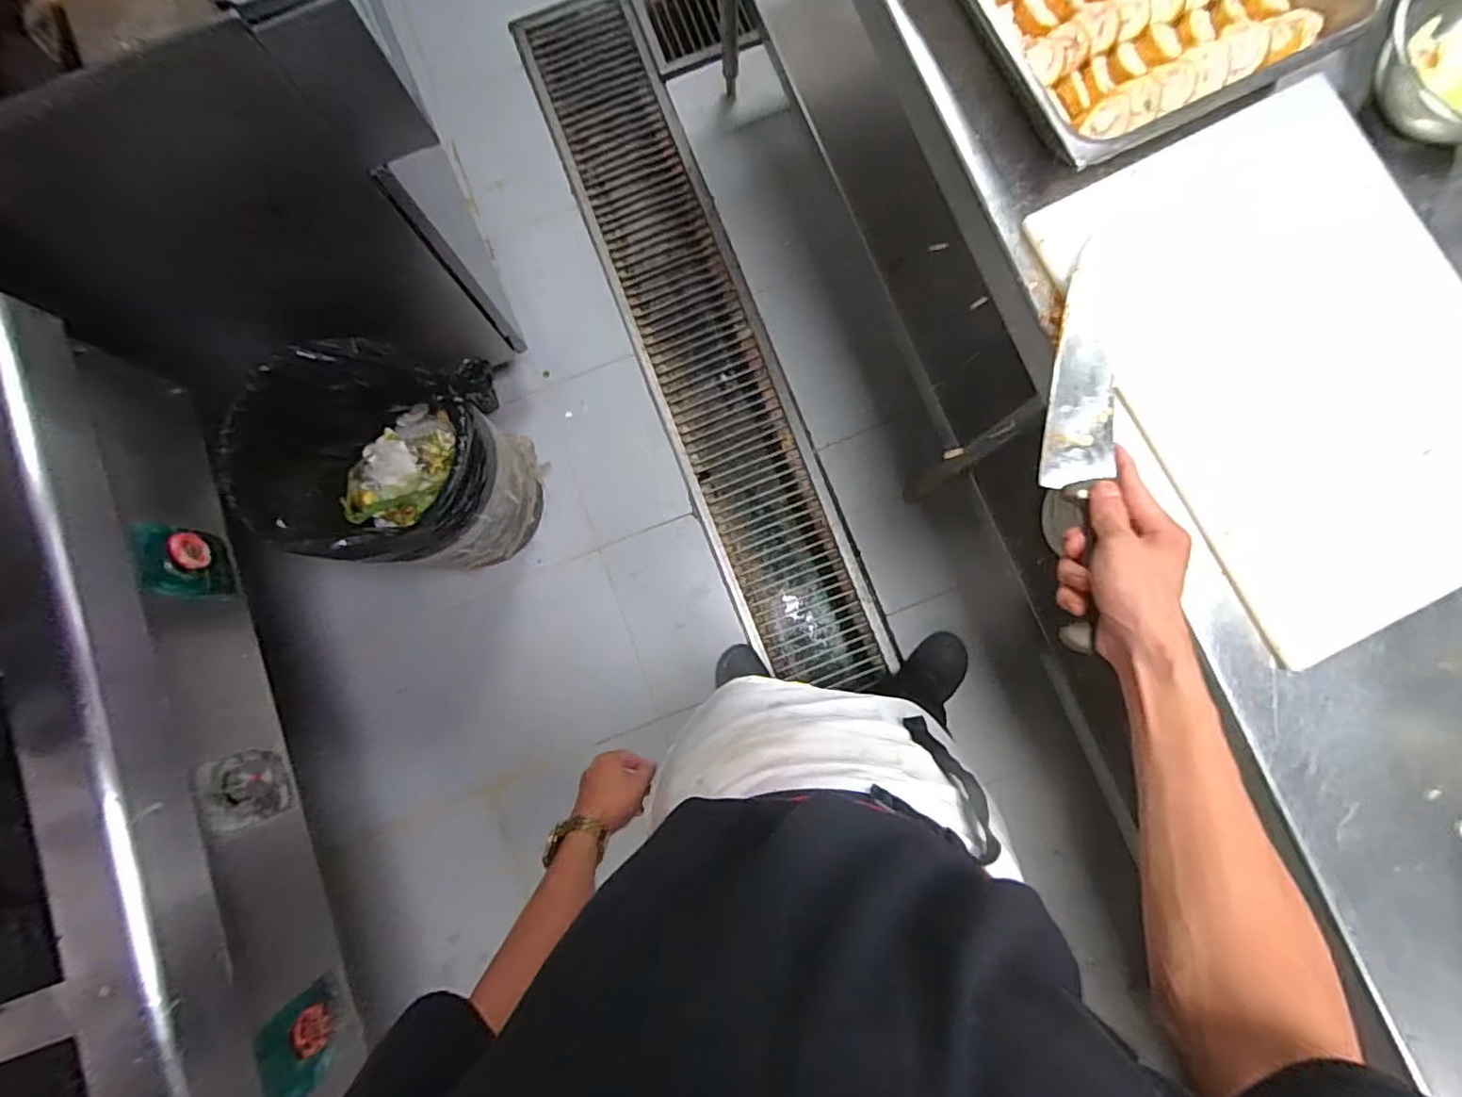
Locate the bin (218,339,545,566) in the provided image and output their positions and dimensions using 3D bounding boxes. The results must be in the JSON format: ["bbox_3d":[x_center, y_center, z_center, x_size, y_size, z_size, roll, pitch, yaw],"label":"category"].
[{"bbox_3d":[-0.573,-0.148,1.183,0.359,0.467,0.344,0,84,2],"label":"bin"}]

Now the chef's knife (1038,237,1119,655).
[{"bbox_3d":[0.296,-0.099,0.530,0.051,0.021,0.362,10,77,3],"label":"chef's knife"}]

